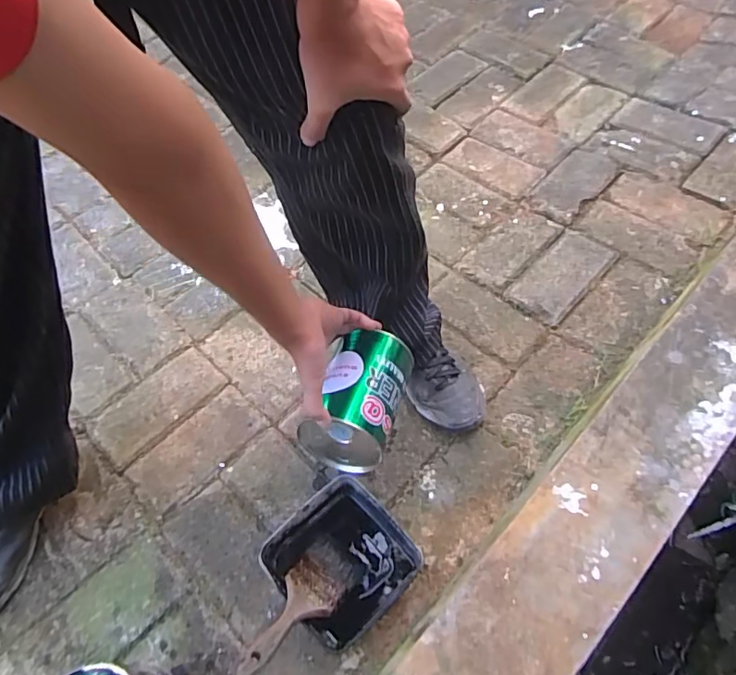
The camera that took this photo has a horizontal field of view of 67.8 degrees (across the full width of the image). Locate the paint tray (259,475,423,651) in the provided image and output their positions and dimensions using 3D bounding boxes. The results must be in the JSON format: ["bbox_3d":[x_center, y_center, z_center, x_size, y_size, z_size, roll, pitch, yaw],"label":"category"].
[{"bbox_3d":[-0.034,0.287,0.711,0.160,0.052,0.153,-37,65,-22],"label":"paint tray"}]

